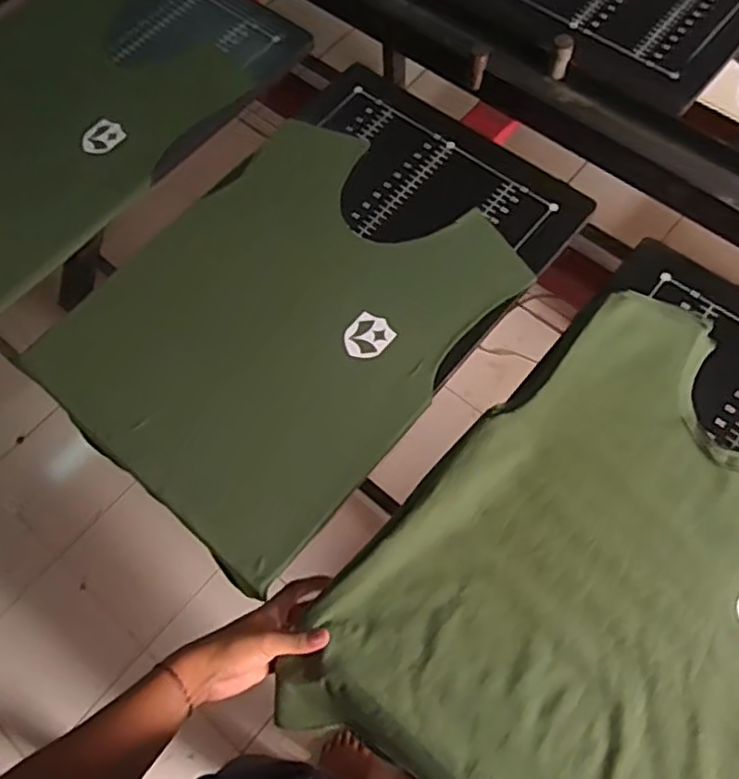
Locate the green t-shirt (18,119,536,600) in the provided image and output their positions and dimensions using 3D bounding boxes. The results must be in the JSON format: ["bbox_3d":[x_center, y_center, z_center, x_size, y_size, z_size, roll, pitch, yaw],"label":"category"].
[{"bbox_3d":[-0.103,-0.082,0.764,0.403,0.034,0.474,37,73,16],"label":"green t-shirt"}]

